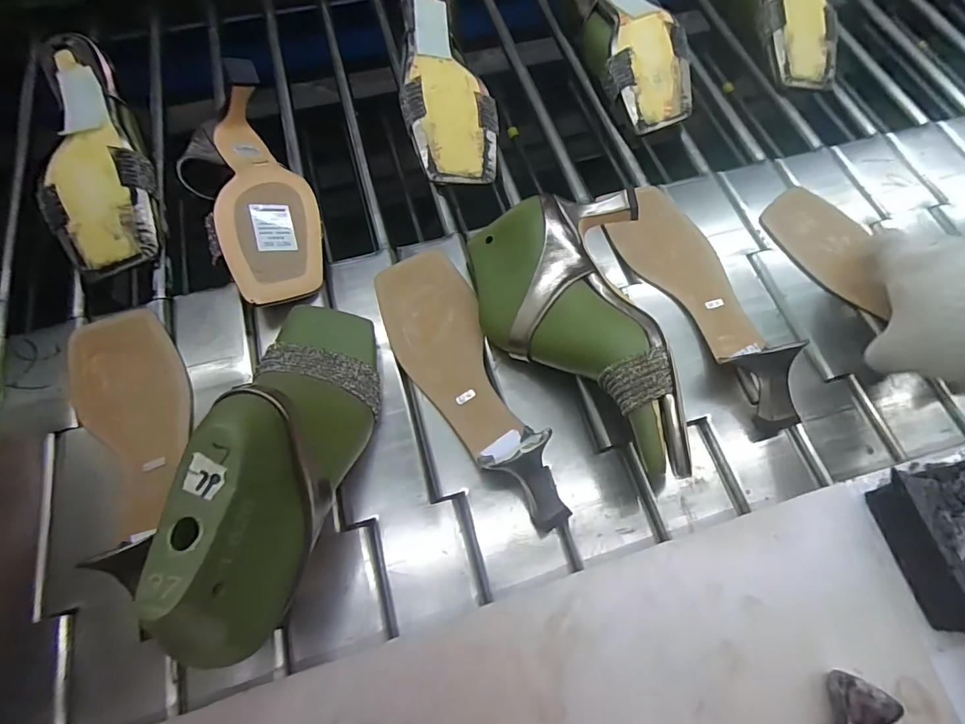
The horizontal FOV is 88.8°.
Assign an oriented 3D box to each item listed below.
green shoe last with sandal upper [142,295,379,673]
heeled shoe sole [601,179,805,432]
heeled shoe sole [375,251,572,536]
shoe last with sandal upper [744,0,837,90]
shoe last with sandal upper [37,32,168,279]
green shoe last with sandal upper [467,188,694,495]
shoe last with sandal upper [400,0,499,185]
[{"bbox_3d":[-0.117,0.048,0.301,0.078,0.109,0.246,3,32,0],"label":"green shoe last with sandal upper"},{"bbox_3d":[0.188,-0.064,0.400,0.076,0.047,0.240,-27,70,-12],"label":"heeled shoe sole"},{"bbox_3d":[-0.020,0.005,0.364,0.078,0.054,0.246,-18,66,-9],"label":"heeled shoe sole"},{"bbox_3d":[0.321,-0.400,0.546,0.088,0.061,0.226,-10,68,-5],"label":"shoe last with sandal upper"},{"bbox_3d":[-0.329,-0.183,0.434,0.078,0.064,0.215,-14,65,-7],"label":"shoe last with sandal upper"},{"bbox_3d":[0.057,-0.022,0.359,0.123,0.088,0.213,0,65,0],"label":"green shoe last with sandal upper"},{"bbox_3d":[-0.043,-0.278,0.485,0.086,0.062,0.233,-11,65,-5],"label":"shoe last with sandal upper"}]

